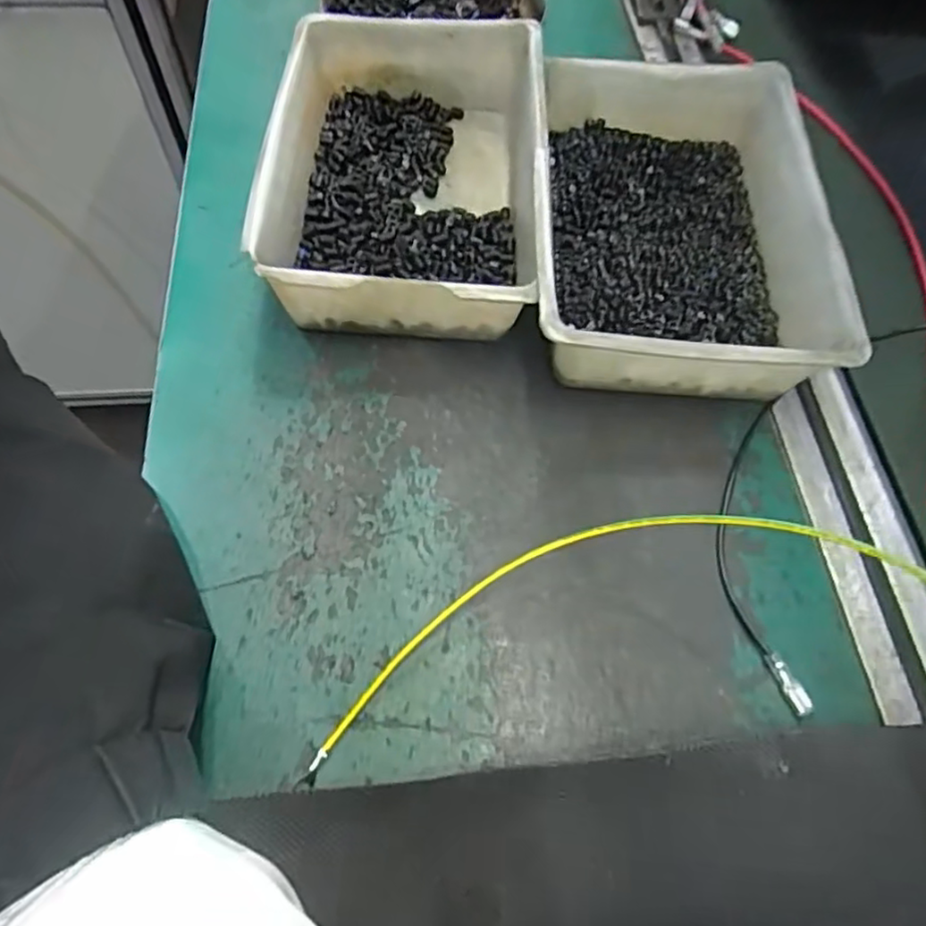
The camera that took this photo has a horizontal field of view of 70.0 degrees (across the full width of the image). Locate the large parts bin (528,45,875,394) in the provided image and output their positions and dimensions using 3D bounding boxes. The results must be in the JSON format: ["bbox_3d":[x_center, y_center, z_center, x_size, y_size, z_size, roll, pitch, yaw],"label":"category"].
[{"bbox_3d":[0.105,-0.118,0.341,0.134,0.058,0.195,4,62,0],"label":"large parts bin"}]

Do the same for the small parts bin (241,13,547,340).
[{"bbox_3d":[-0.030,-0.151,0.356,0.136,0.062,0.195,4,62,1],"label":"small parts bin"}]

